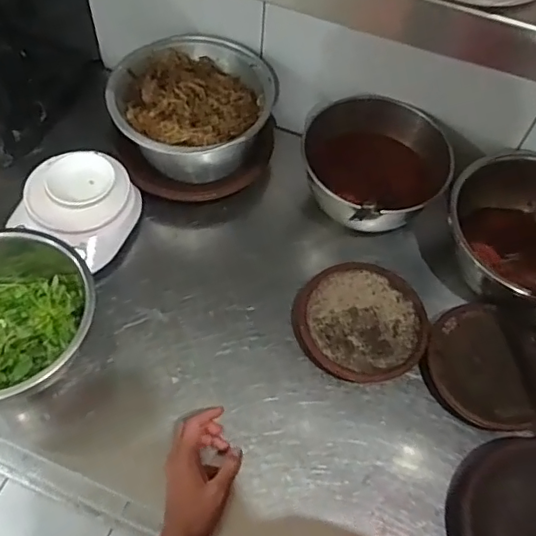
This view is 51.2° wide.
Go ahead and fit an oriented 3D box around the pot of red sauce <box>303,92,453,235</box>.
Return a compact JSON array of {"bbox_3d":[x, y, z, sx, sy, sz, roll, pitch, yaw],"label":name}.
[{"bbox_3d":[0.140,-0.143,0.807,0.209,0.116,0.189,-30,65,-21],"label":"pot of red sauce"}]

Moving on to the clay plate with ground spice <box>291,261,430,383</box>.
[{"bbox_3d":[0.120,0.071,0.738,0.169,0.036,0.163,2,58,-3],"label":"clay plate with ground spice"}]

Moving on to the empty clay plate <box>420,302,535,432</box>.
[{"bbox_3d":[0.286,0.122,0.710,0.167,0.026,0.167,-35,66,-23],"label":"empty clay plate"}]

